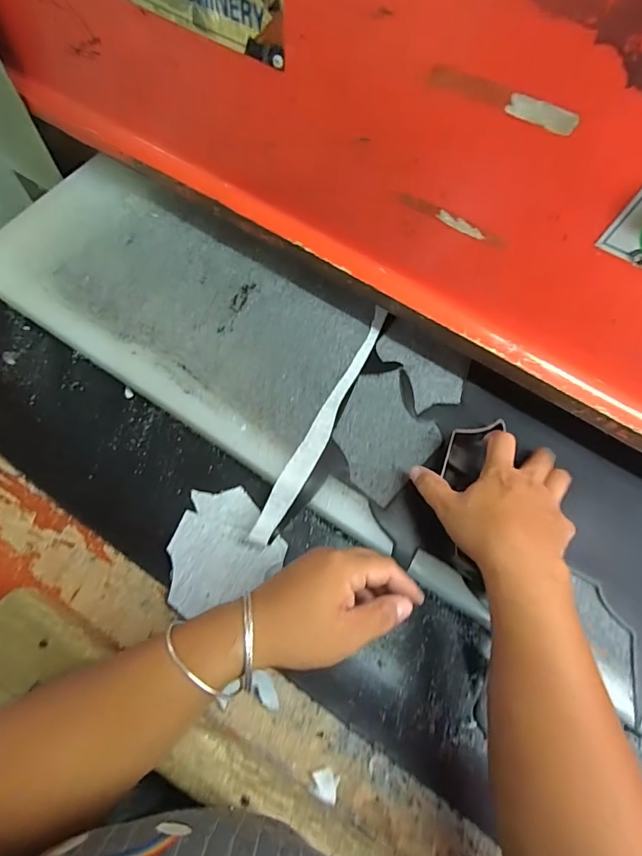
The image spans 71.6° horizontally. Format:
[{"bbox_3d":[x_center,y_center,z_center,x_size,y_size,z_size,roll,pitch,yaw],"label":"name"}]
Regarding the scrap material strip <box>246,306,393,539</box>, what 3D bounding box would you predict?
[{"bbox_3d":[0.009,-0.014,0.466,0.025,0.014,0.290,27,75,7],"label":"scrap material strip"}]

